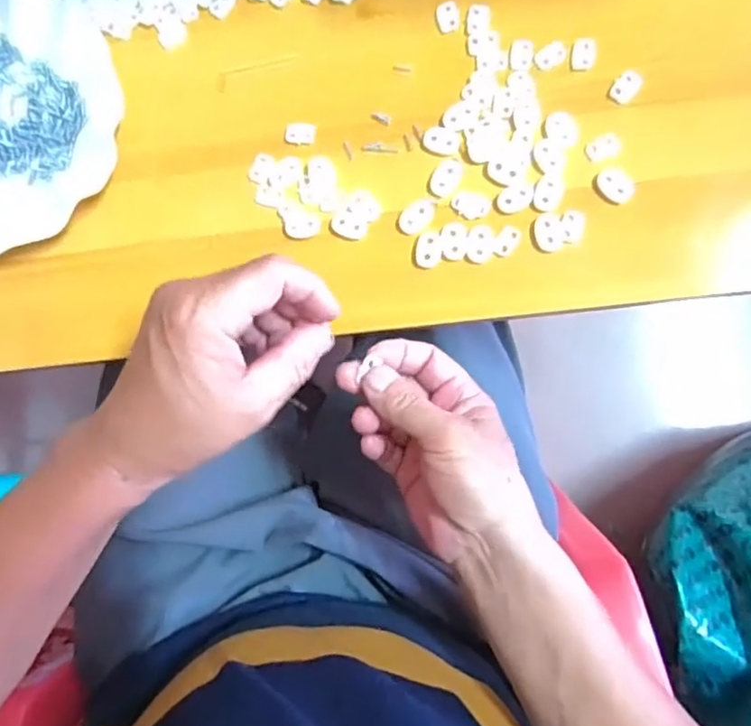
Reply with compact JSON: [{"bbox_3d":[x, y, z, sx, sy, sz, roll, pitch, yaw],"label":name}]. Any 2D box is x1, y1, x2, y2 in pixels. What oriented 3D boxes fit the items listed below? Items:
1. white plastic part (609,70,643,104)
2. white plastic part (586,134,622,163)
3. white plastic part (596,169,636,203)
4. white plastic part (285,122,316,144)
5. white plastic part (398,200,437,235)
[{"bbox_3d":[0.155,-0.171,0.375,0.013,0.004,0.020,38,89,8],"label":"white plastic part"},{"bbox_3d":[0.142,-0.134,0.377,0.022,0.004,0.015,-21,82,4],"label":"white plastic part"},{"bbox_3d":[0.147,-0.109,0.372,0.016,0.007,0.024,-40,82,1],"label":"white plastic part"},{"bbox_3d":[-0.050,-0.152,0.401,0.019,0.004,0.015,8,85,7],"label":"white plastic part"},{"bbox_3d":[0.026,-0.093,0.384,0.026,0.004,0.016,-44,82,0],"label":"white plastic part"}]

